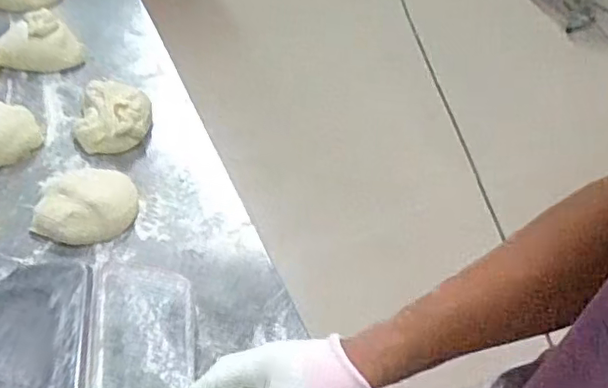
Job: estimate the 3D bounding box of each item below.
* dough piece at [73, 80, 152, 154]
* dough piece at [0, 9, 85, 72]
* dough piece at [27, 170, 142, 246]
[{"bbox_3d":[-0.254,-0.108,0.774,0.097,0.047,0.098,1,54,-1],"label":"dough piece"},{"bbox_3d":[-0.377,-0.217,0.846,0.119,0.042,0.081,9,55,5],"label":"dough piece"},{"bbox_3d":[-0.261,0.010,0.701,0.120,0.038,0.098,-10,55,-8],"label":"dough piece"}]

